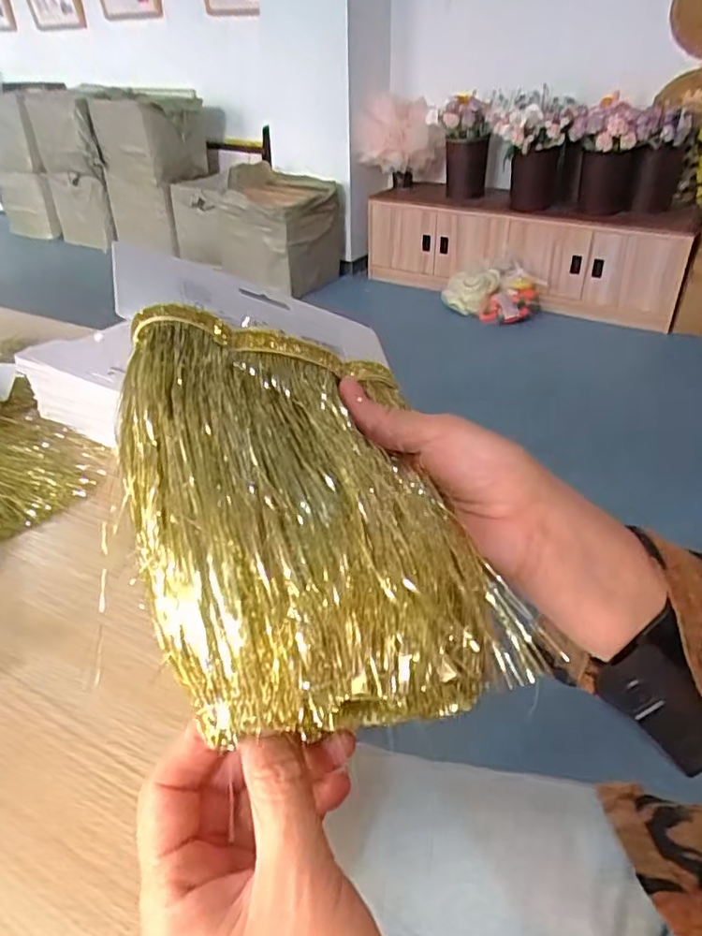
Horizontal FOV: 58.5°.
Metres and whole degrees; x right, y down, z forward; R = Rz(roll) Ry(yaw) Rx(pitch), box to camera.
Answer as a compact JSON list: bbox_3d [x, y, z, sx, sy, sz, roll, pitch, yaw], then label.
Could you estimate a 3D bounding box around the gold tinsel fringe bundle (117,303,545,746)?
[{"bbox_3d":[-0.009,0.011,0.260,0.154,0.028,0.178,3,54,-33],"label":"gold tinsel fringe bundle"}]

